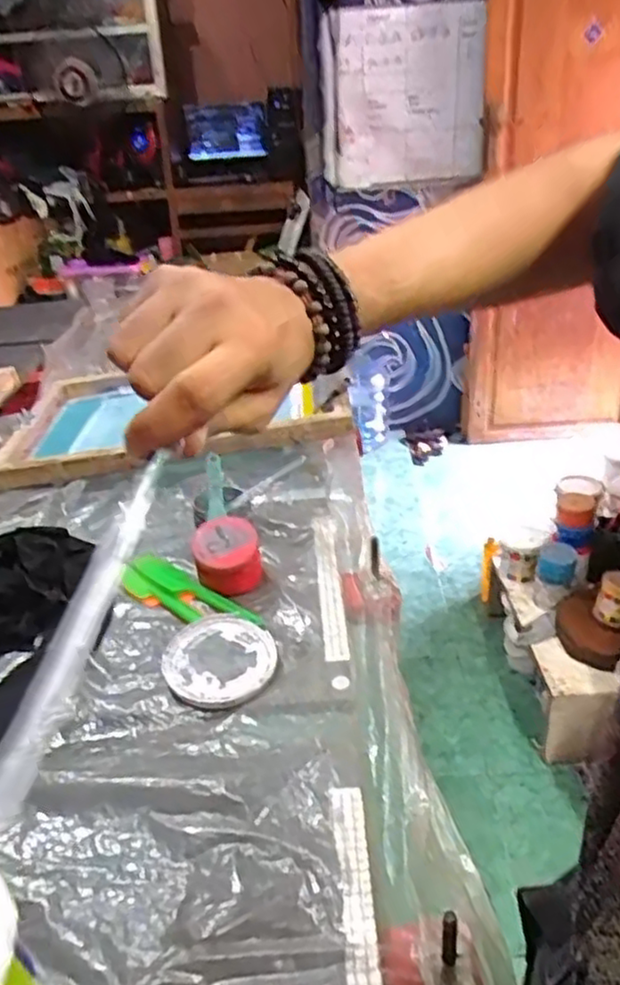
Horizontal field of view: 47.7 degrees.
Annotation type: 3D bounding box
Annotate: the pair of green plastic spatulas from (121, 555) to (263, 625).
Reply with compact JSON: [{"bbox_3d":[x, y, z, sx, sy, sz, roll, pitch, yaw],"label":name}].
[{"bbox_3d":[-0.171,0.142,0.950,0.233,0.020,0.071,18,37,35],"label":"pair of green plastic spatulas"}]

